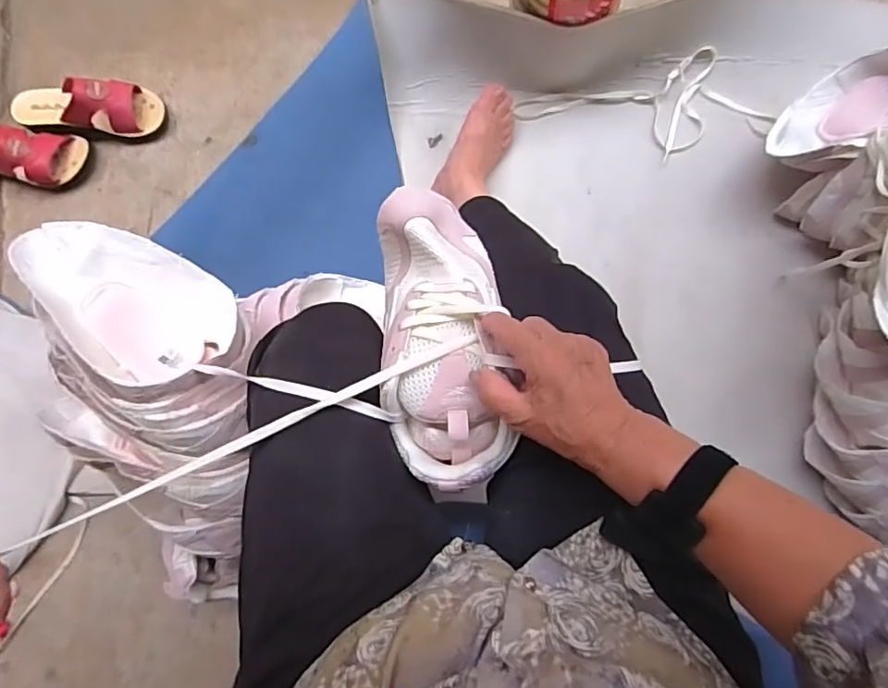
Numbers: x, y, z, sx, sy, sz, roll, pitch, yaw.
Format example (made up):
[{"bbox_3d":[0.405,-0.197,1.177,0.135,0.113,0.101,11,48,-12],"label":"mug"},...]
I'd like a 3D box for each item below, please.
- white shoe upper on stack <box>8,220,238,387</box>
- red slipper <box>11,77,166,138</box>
[{"bbox_3d":[-0.312,-0.053,0.548,0.144,0.058,0.190,-41,102,-31],"label":"white shoe upper on stack"},{"bbox_3d":[-0.554,-0.370,0.853,0.211,0.086,0.081,4,86,5],"label":"red slipper"}]

